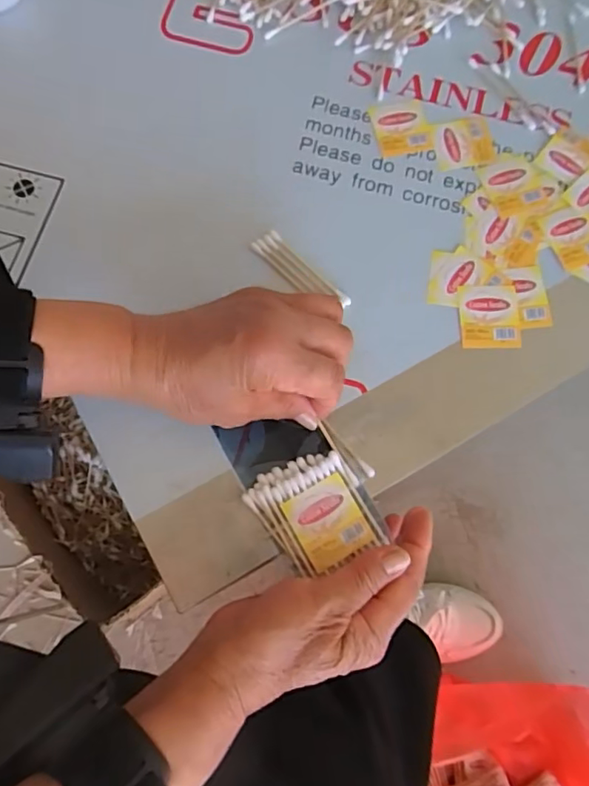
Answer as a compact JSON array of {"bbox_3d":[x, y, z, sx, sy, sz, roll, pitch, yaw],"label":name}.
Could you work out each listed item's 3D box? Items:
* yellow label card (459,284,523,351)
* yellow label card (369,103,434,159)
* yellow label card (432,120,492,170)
[{"bbox_3d":[0.128,-0.050,0.359,0.039,0.004,0.043,-1,75,-2],"label":"yellow label card"},{"bbox_3d":[0.079,-0.192,0.396,0.040,0.004,0.043,-13,76,-5],"label":"yellow label card"},{"bbox_3d":[0.121,-0.179,0.394,0.043,0.004,0.039,-8,76,-4],"label":"yellow label card"}]

